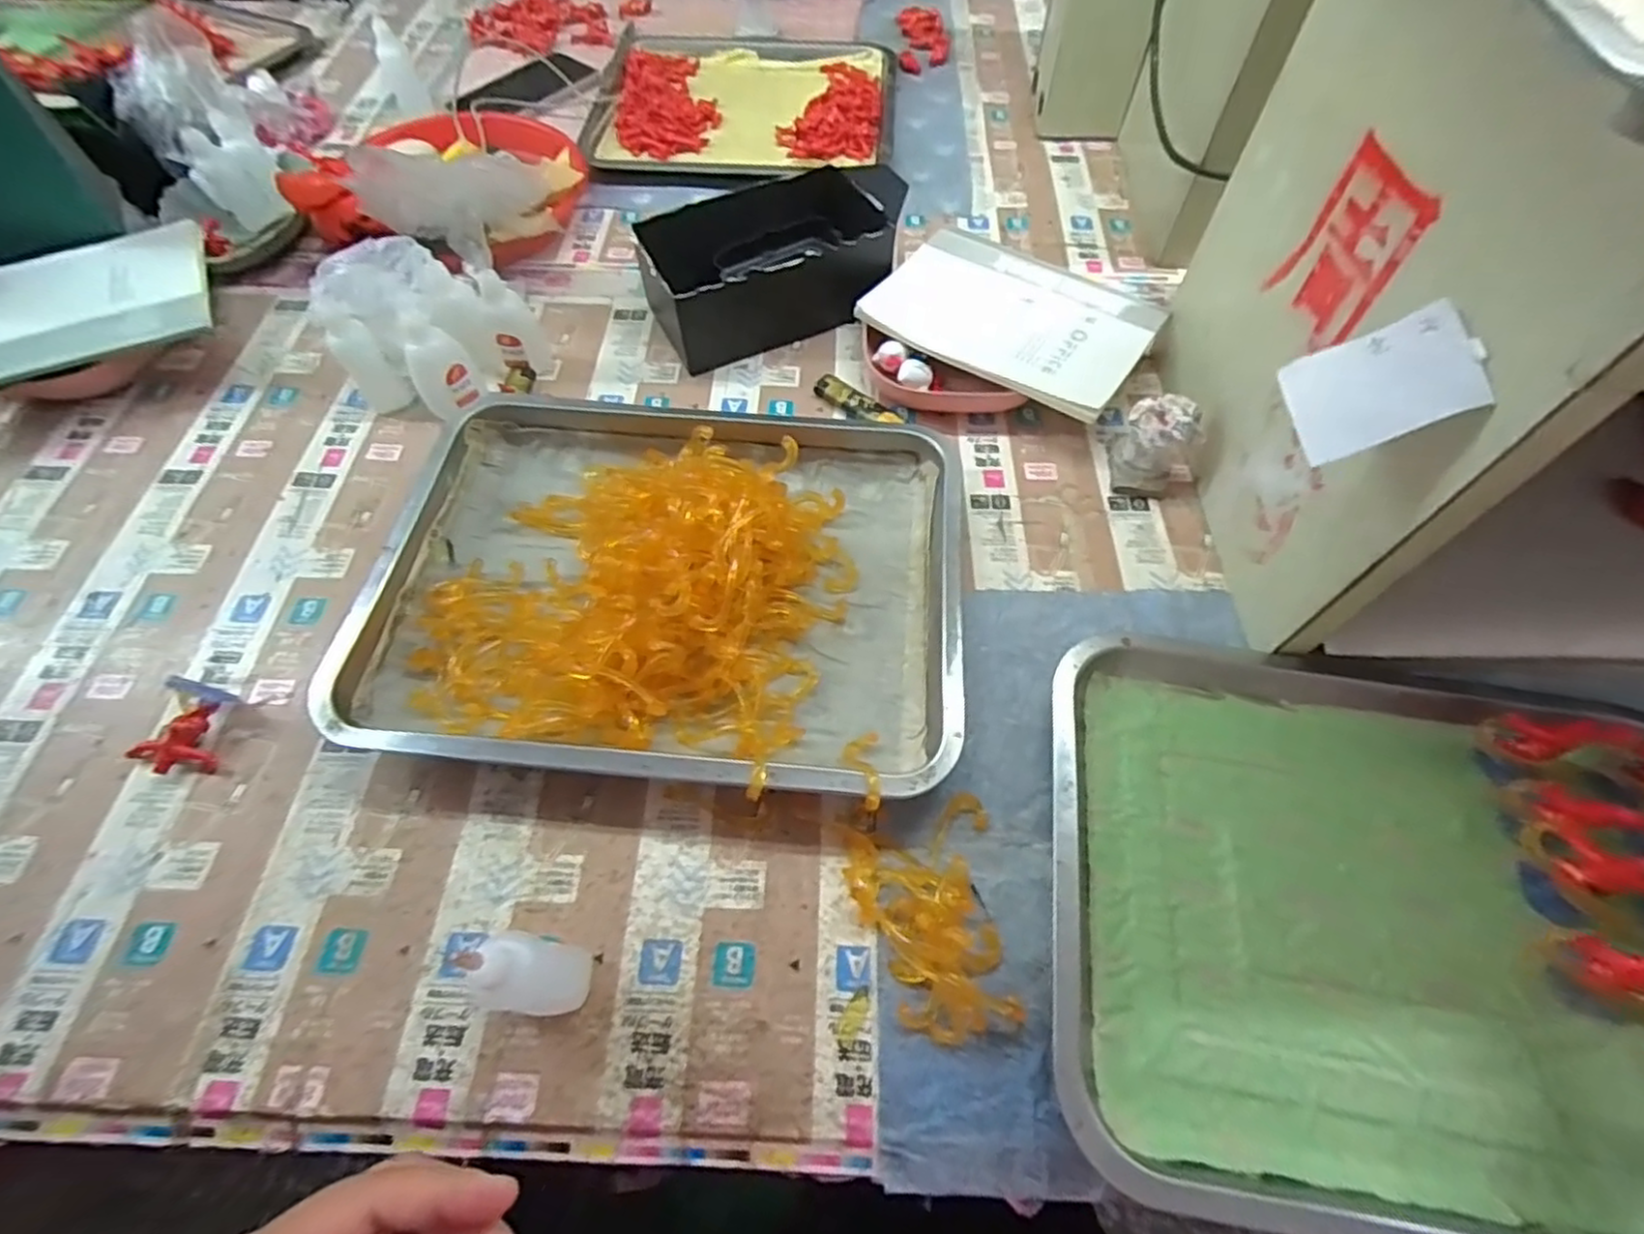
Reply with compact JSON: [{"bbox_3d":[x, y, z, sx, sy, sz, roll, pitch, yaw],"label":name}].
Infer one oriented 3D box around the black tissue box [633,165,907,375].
[{"bbox_3d":[-0.034,-0.278,0.552,0.204,0.071,0.120,-23,63,-12],"label":"black tissue box"}]

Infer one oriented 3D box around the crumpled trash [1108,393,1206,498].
[{"bbox_3d":[0.228,-0.117,0.465,0.053,0.055,0.051,16,62,9],"label":"crumpled trash"}]

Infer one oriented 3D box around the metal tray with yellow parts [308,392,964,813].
[{"bbox_3d":[-0.092,-0.033,0.417,0.342,0.057,0.264,6,61,3],"label":"metal tray with yellow parts"}]

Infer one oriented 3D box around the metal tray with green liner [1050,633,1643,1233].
[{"bbox_3d":[0.246,0.136,0.338,0.265,0.026,0.258,7,61,4],"label":"metal tray with green liner"}]

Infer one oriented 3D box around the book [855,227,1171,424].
[{"bbox_3d":[0.142,-0.226,0.519,0.193,0.012,0.131,31,65,17],"label":"book"}]

